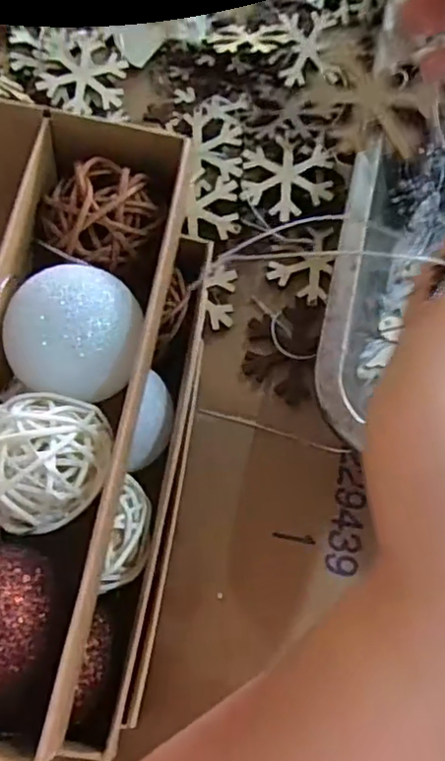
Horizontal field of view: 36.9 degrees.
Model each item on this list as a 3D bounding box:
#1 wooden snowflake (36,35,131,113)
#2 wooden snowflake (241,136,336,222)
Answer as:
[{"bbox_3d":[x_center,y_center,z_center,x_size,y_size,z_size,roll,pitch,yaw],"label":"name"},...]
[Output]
[{"bbox_3d":[-0.086,-0.189,0.412,0.049,0.008,0.051,10,81,-13],"label":"wooden snowflake"},{"bbox_3d":[0.037,-0.113,0.375,0.050,0.006,0.047,-1,75,6],"label":"wooden snowflake"}]

